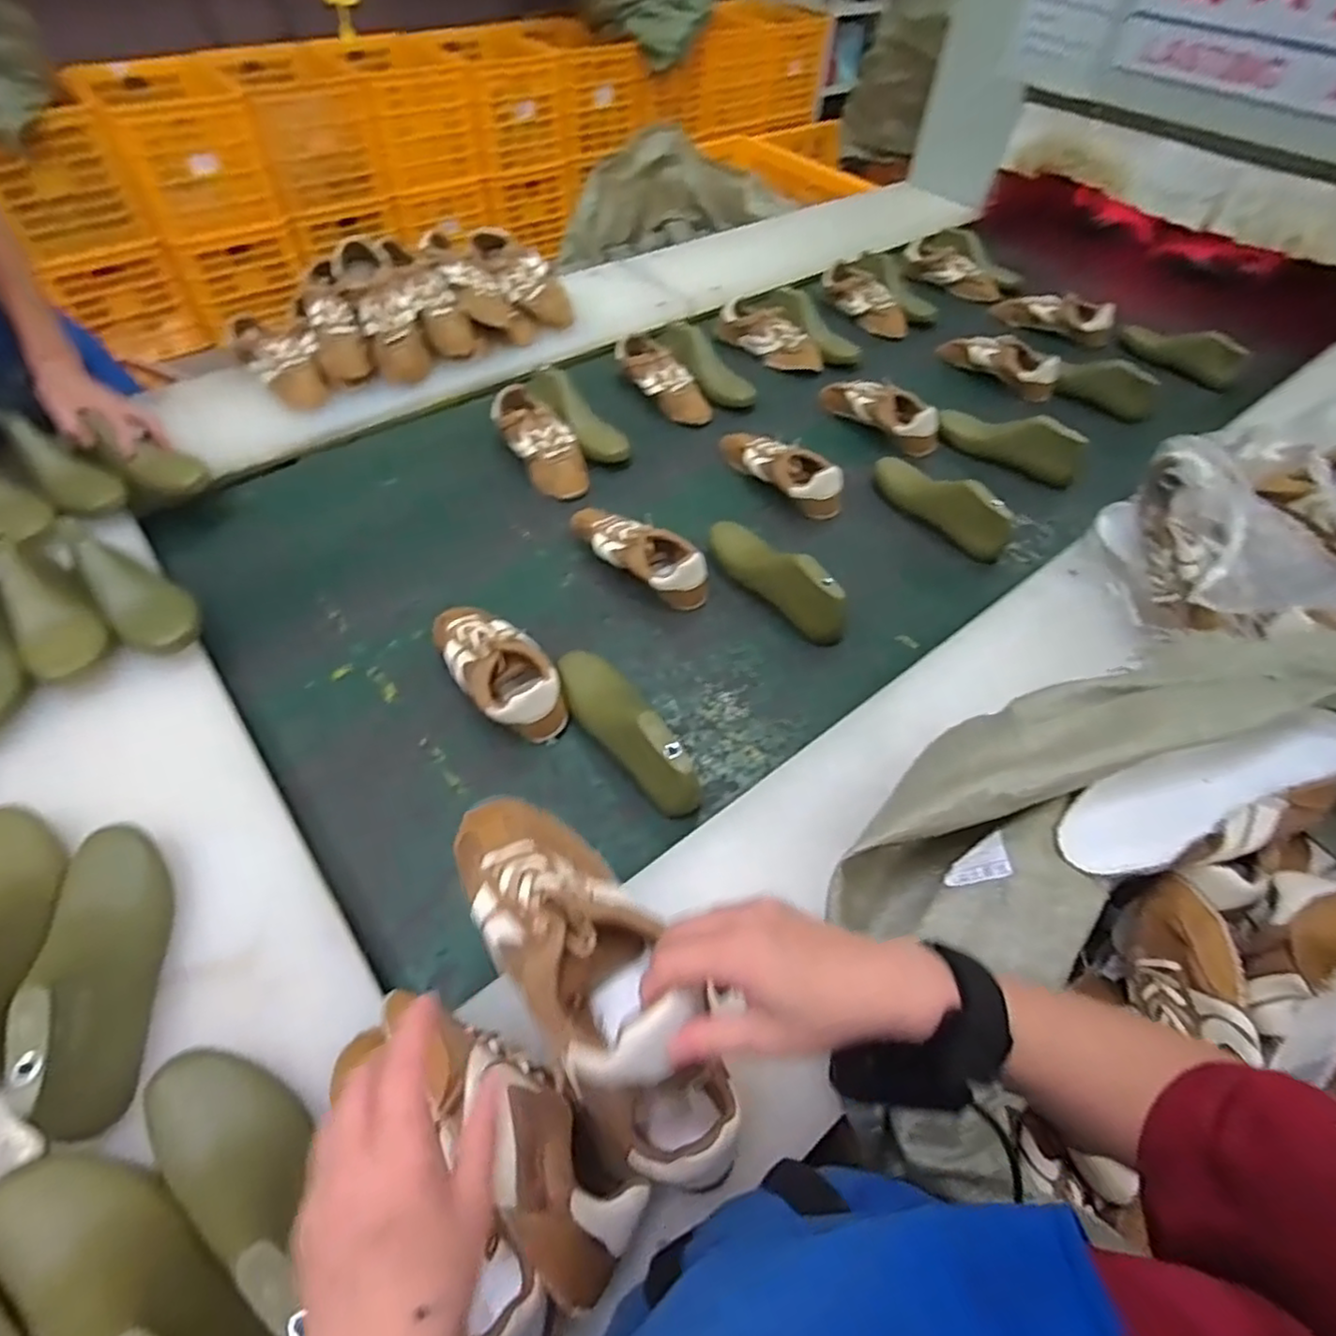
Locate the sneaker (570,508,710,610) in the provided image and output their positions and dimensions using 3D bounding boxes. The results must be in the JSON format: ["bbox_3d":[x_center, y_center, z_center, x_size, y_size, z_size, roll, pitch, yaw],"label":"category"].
[{"bbox_3d":[-0.046,-0.161,0.909,0.233,0.064,0.080,35,59,21],"label":"sneaker"}]

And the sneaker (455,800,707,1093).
[{"bbox_3d":[-0.064,0.152,0.415,0.086,0.067,0.209,-27,41,-21],"label":"sneaker"}]

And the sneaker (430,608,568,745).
[{"bbox_3d":[-0.199,-0.008,0.785,0.096,0.068,0.225,-30,60,-22],"label":"sneaker"}]

